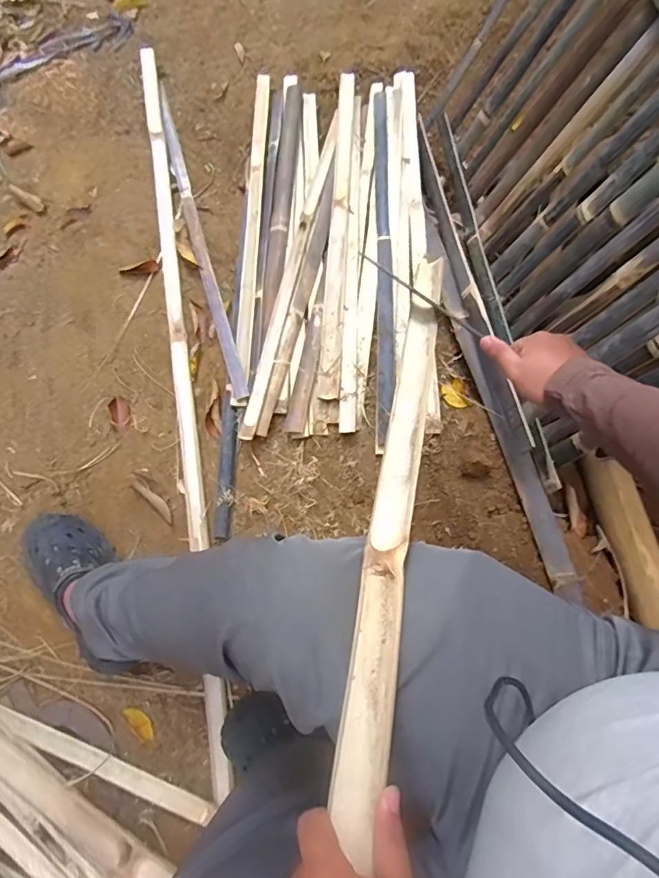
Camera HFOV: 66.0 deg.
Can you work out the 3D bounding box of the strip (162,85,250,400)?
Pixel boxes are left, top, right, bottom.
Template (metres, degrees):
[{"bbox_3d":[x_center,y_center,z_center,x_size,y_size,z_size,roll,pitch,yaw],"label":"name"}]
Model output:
[{"bbox_3d":[-0.284,-0.443,1.088,0.034,0.014,0.796,-16,72,-4],"label":"strip"}]

